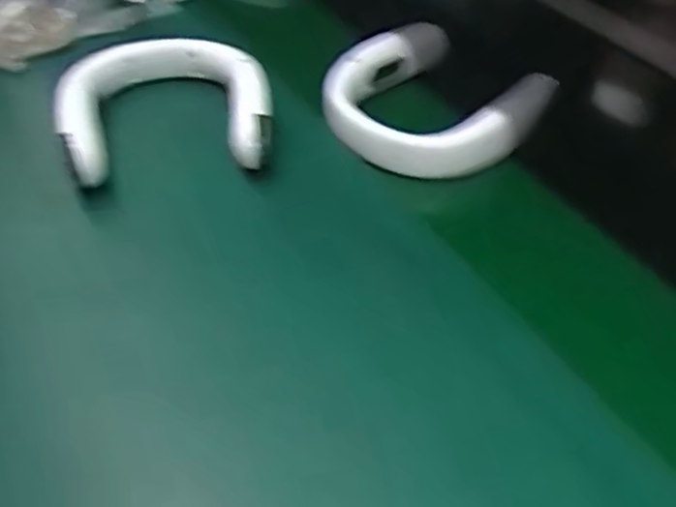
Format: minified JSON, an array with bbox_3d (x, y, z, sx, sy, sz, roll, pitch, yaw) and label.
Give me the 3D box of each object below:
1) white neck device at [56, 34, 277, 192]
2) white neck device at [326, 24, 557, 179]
[{"bbox_3d":[-0.167,-0.145,0.690,0.179,0.041,0.185,-8,45,-9],"label":"white neck device"},{"bbox_3d":[0.087,-0.150,0.718,0.196,0.053,0.193,31,52,27],"label":"white neck device"}]

